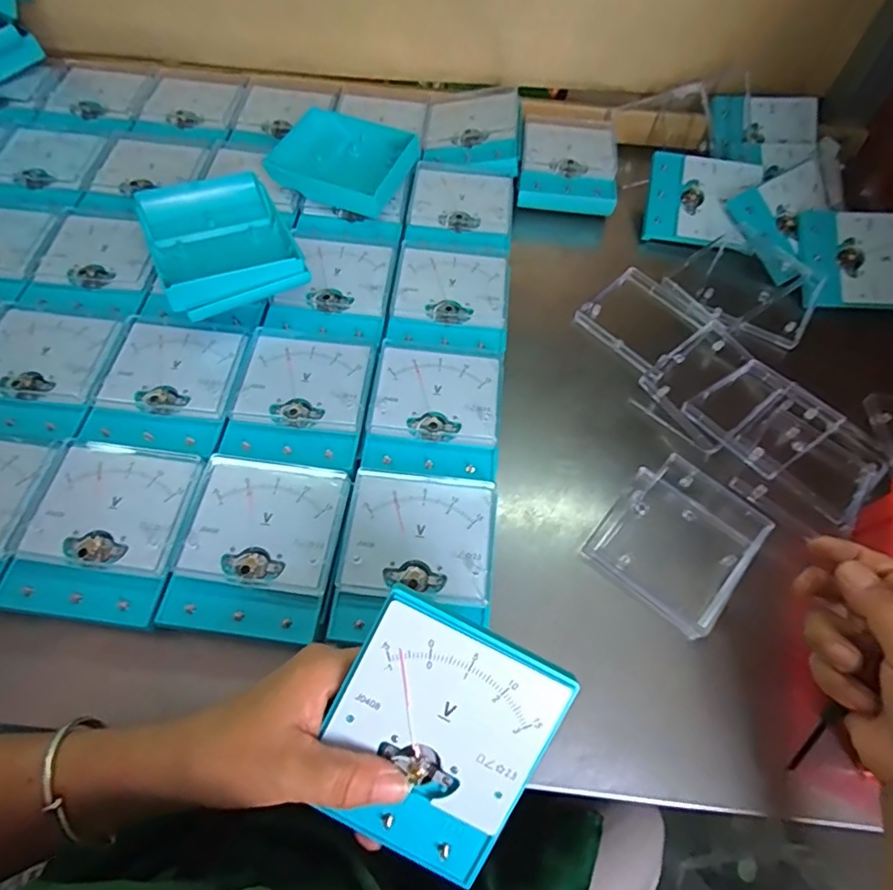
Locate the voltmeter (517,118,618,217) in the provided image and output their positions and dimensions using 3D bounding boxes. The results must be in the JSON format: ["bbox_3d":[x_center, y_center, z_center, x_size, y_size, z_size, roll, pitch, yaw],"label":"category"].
[{"bbox_3d":[0.128,-0.301,0.565,0.097,0.025,0.127,7,63,0],"label":"voltmeter"}]

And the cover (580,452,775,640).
[{"bbox_3d":[0.170,0.067,0.391,0.097,0.023,0.106,37,67,15],"label":"cover"}]

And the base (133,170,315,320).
[{"bbox_3d":[-0.184,-0.163,0.440,0.104,0.052,0.119,-24,66,-15],"label":"base"}]

